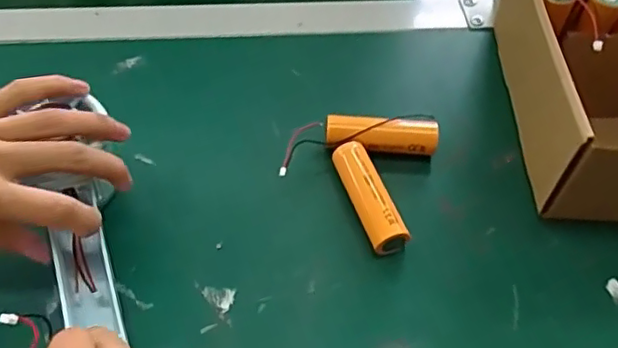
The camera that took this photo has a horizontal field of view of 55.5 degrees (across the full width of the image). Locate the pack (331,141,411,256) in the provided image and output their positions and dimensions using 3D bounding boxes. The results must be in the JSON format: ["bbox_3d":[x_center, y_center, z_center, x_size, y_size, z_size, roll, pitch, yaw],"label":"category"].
[{"bbox_3d":[0.034,0.011,0.350,0.021,0.022,0.071,-17,55,-14],"label":"pack"}]

